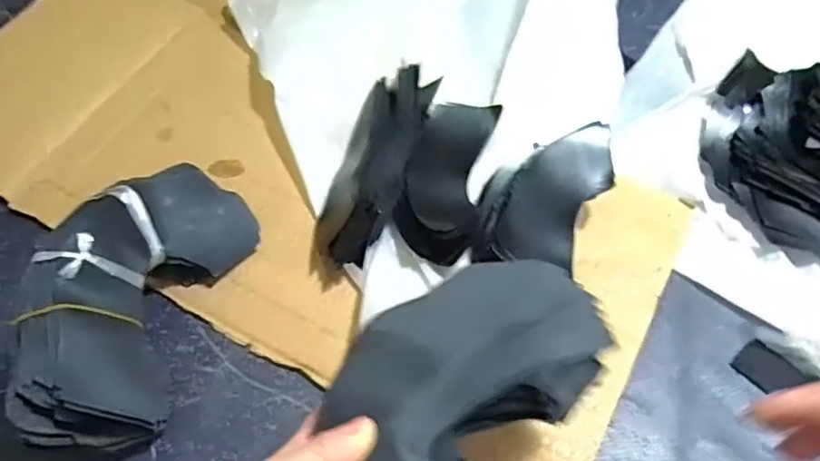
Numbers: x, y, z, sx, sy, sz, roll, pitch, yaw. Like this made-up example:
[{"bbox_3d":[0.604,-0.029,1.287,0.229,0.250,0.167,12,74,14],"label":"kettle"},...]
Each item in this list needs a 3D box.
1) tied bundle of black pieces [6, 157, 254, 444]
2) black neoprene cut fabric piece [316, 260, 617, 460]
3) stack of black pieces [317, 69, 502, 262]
[{"bbox_3d":[-0.201,0.041,0.439,0.050,0.131,0.220,-21,41,37],"label":"tied bundle of black pieces"},{"bbox_3d":[0.017,0.098,0.301,0.116,0.055,0.195,21,59,17],"label":"black neoprene cut fabric piece"},{"bbox_3d":[-0.003,-0.049,0.514,0.133,0.065,0.179,7,56,8],"label":"stack of black pieces"}]

